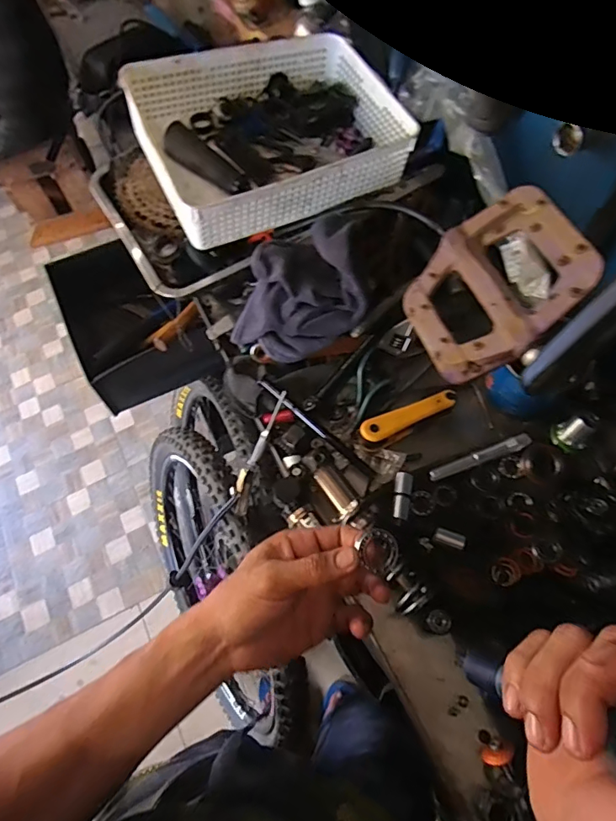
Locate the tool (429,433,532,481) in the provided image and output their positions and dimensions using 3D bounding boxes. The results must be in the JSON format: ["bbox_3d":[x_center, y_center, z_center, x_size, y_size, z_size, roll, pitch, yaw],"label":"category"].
[{"bbox_3d":[0.209,0.056,0.585,0.129,0.012,0.016,-18,66,-5],"label":"tool"}]

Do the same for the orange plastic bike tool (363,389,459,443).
[{"bbox_3d":[0.124,0.007,0.588,0.127,0.009,0.028,-20,80,-12],"label":"orange plastic bike tool"}]

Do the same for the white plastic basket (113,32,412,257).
[{"bbox_3d":[-0.048,-0.375,0.648,0.327,0.101,0.256,-25,66,-9],"label":"white plastic basket"}]

